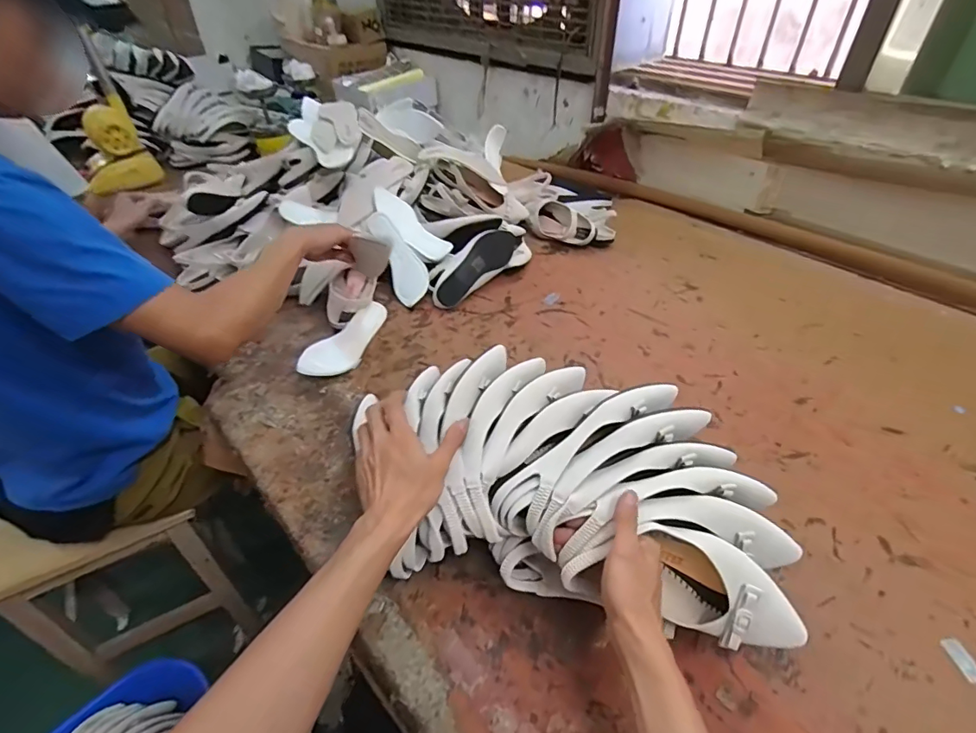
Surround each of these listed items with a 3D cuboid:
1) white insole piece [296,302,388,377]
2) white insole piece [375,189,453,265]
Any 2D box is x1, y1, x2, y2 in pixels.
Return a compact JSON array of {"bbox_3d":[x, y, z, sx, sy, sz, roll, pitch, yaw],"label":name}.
[{"bbox_3d":[-0.248,-0.050,0.878,0.068,0.043,0.233,16,45,18],"label":"white insole piece"},{"bbox_3d":[-0.169,-0.303,1.044,0.063,0.019,0.223,-40,71,-8],"label":"white insole piece"}]

